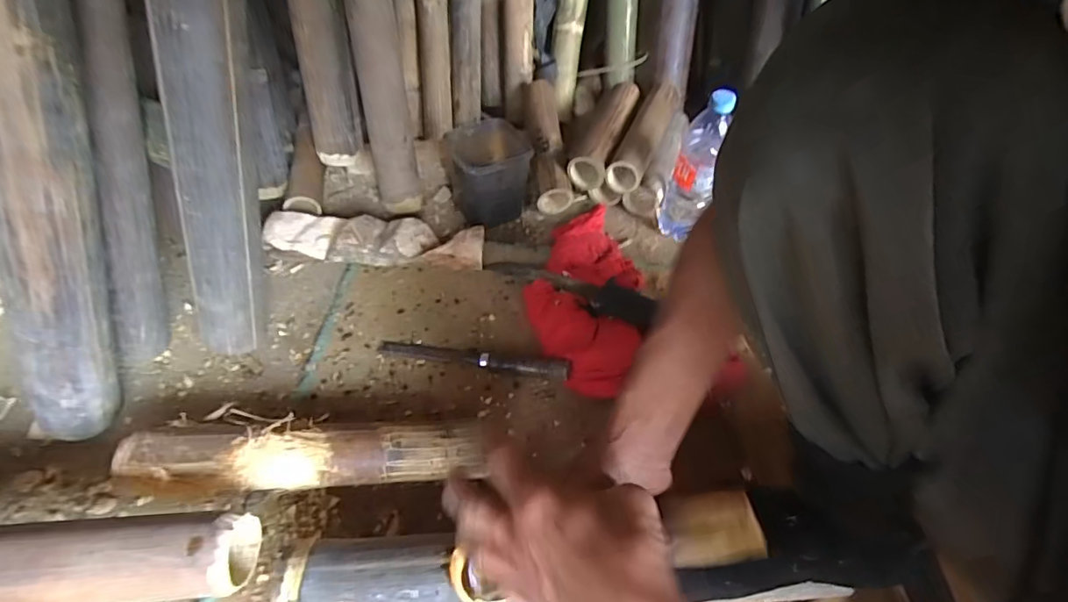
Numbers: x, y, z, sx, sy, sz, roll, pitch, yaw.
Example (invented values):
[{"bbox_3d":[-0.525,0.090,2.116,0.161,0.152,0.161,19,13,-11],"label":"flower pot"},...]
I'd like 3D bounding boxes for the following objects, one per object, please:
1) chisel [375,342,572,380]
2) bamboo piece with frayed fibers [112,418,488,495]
[{"bbox_3d":[-0.076,0.070,0.636,0.239,0.021,0.022,9,49,4],"label":"chisel"},{"bbox_3d":[-0.226,0.159,0.524,0.347,0.064,0.067,-2,49,-5],"label":"bamboo piece with frayed fibers"}]

